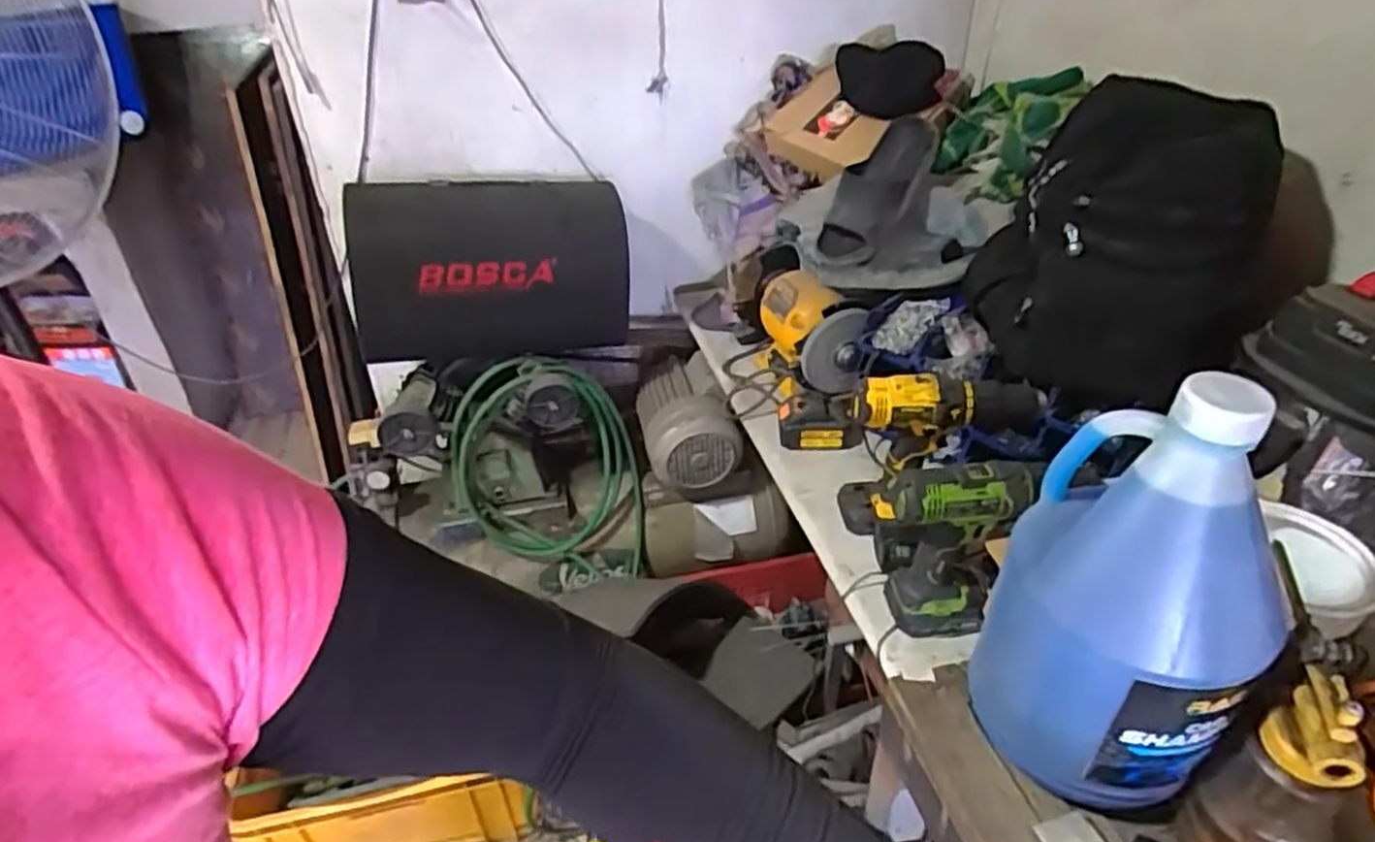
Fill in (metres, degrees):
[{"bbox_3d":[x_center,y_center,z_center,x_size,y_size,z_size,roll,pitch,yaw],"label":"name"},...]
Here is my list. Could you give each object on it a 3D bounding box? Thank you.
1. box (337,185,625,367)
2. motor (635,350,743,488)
[{"bbox_3d":[-0.367,-0.296,1.472,0.499,0.289,0.265,-6,35,-7],"label":"box"},{"bbox_3d":[-0.003,-0.002,1.631,0.192,0.184,0.238,-5,35,-6],"label":"motor"}]

